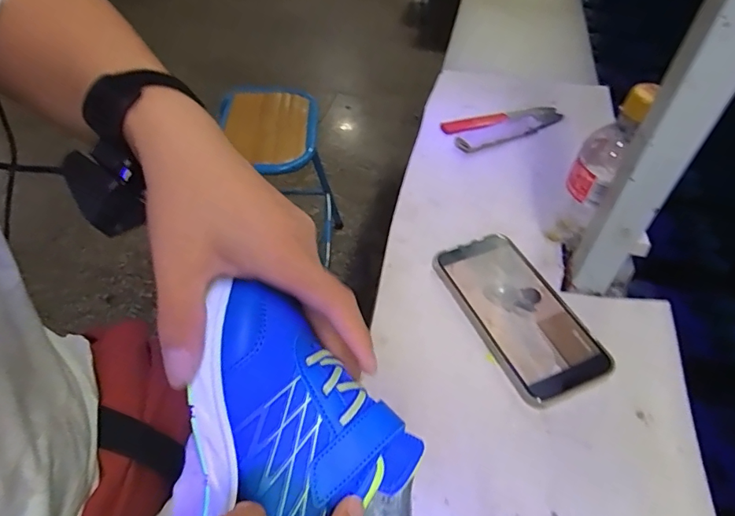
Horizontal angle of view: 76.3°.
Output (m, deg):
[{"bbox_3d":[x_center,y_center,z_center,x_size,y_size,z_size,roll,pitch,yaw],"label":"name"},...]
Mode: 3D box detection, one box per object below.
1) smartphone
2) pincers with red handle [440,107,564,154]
[{"bbox_3d":[0.129,0.046,0.405,0.083,0.014,0.162,-18,50,-17],"label":"smartphone"},{"bbox_3d":[0.184,-0.171,0.602,0.167,0.015,0.064,-15,50,-15],"label":"pincers with red handle"}]

